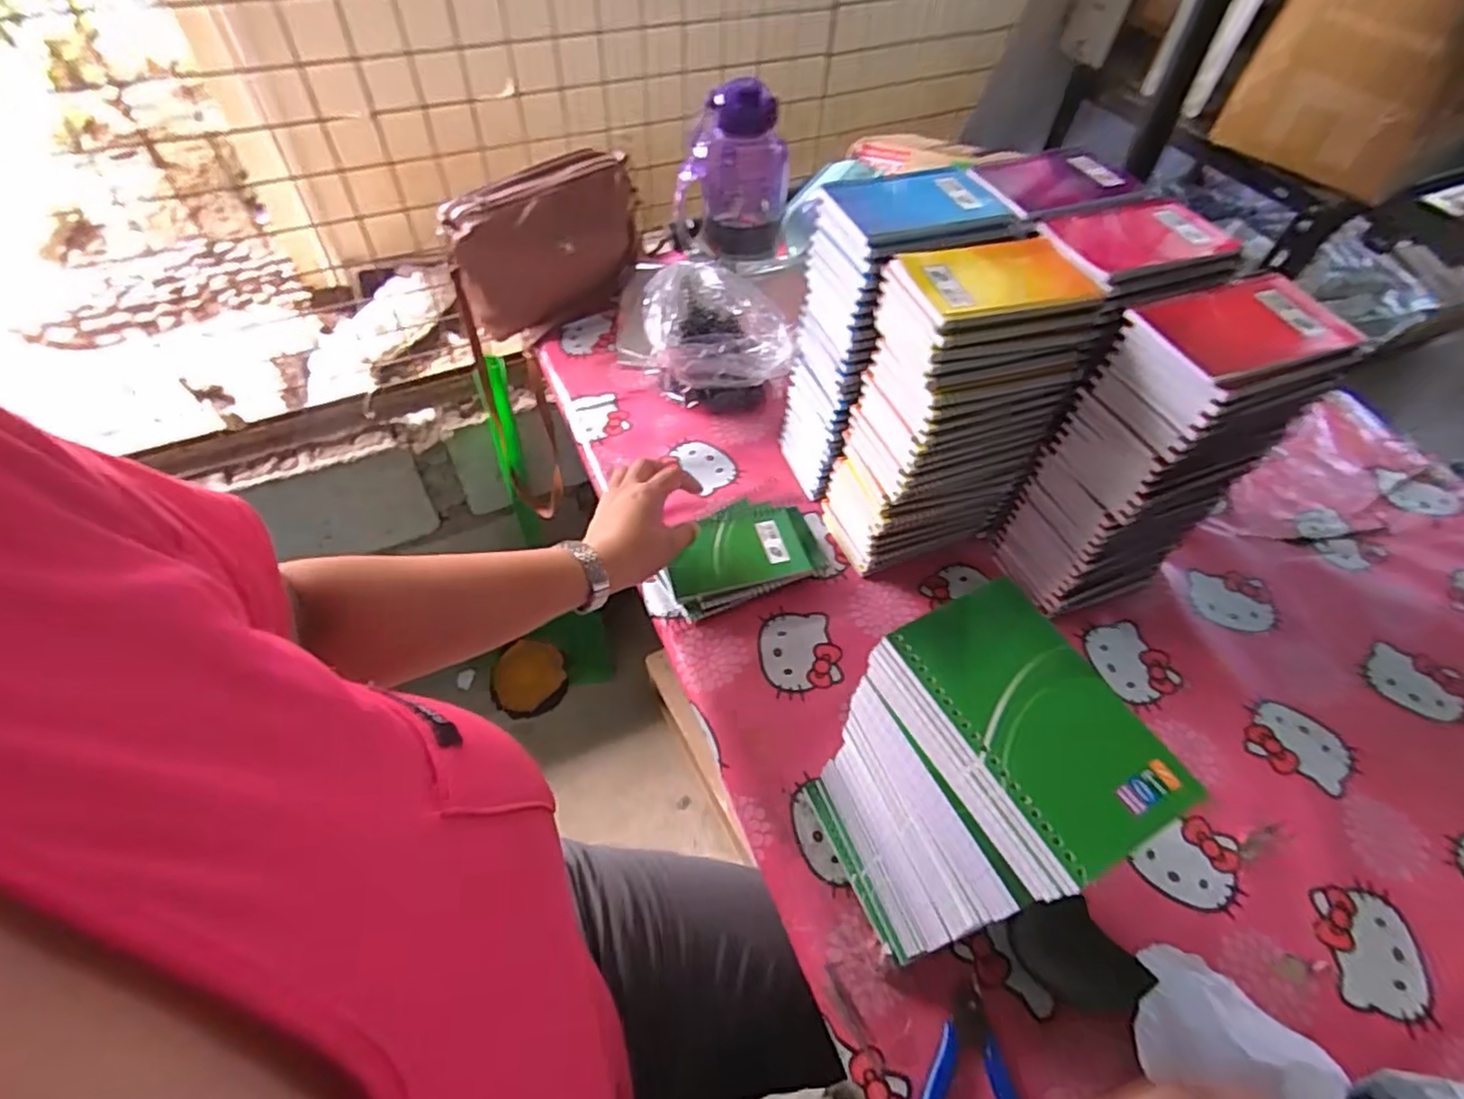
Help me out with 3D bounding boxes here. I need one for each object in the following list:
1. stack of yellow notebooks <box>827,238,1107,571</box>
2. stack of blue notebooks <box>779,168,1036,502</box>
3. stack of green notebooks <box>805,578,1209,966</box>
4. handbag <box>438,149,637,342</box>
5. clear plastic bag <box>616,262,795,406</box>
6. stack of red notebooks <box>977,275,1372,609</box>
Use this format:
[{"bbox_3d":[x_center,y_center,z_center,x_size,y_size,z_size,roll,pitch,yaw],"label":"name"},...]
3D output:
[{"bbox_3d":[0.187,-0.107,0.599,0.155,0.273,0.099,-13,54,-12],"label":"stack of yellow notebooks"},{"bbox_3d":[0.146,-0.192,0.649,0.147,0.268,0.107,-16,55,-14],"label":"stack of blue notebooks"},{"bbox_3d":[0.136,0.156,0.419,0.094,0.249,0.142,-19,56,-16],"label":"stack of green notebooks"},{"bbox_3d":[-0.232,-0.380,0.876,0.234,0.165,0.087,-19,56,-16],"label":"handbag"},{"bbox_3d":[-0.033,-0.242,0.802,0.202,0.103,0.140,-3,53,-5],"label":"clear plastic bag"},{"bbox_3d":[0.346,-0.068,0.573,0.139,0.281,0.096,-16,55,-14],"label":"stack of red notebooks"}]

